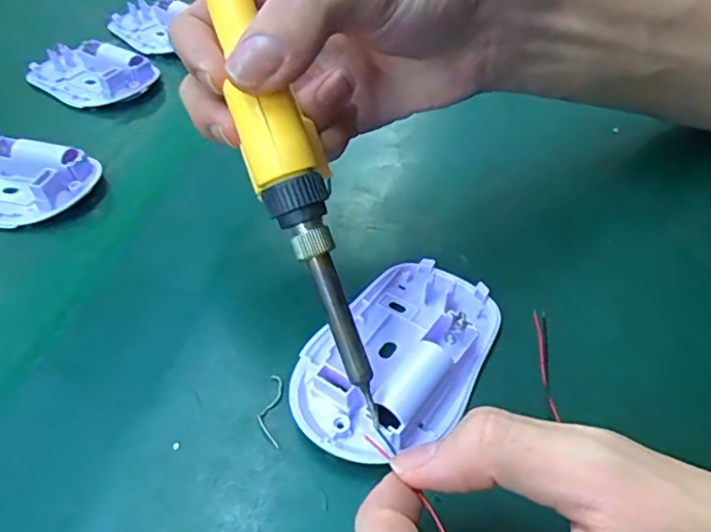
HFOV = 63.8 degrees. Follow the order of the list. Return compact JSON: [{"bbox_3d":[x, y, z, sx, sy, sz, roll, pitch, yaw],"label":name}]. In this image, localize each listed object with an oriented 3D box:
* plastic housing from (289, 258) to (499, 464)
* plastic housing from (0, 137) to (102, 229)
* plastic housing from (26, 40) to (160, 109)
[{"bbox_3d":[0.017,0.031,0.218,0.059,0.017,0.094,31,52,27],"label":"plastic housing"},{"bbox_3d":[-0.182,-0.045,0.296,0.088,0.019,0.051,9,46,8],"label":"plastic housing"},{"bbox_3d":[-0.180,-0.129,0.382,0.088,0.024,0.047,19,48,17],"label":"plastic housing"}]

